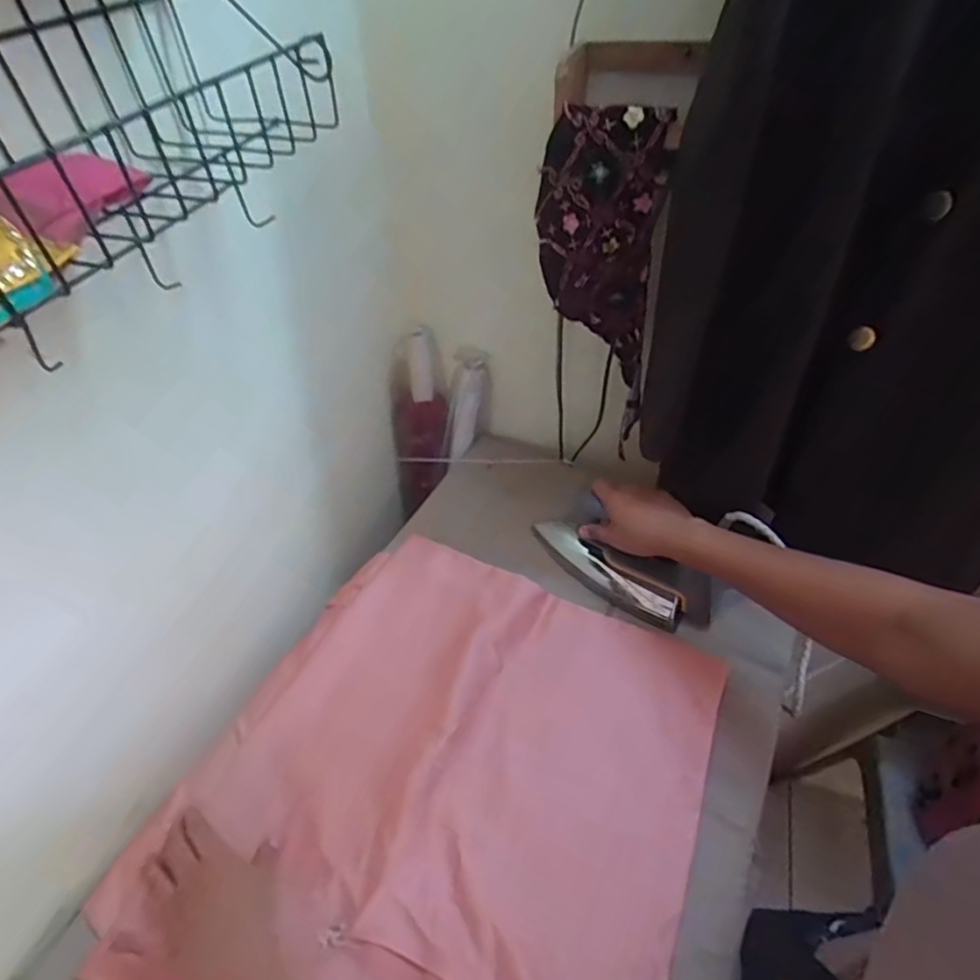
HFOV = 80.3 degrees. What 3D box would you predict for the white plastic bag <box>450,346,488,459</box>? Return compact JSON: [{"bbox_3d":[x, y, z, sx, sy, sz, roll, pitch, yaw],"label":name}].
[{"bbox_3d":[-0.033,-0.124,0.833,0.038,0.161,0.045,31,38,28],"label":"white plastic bag"}]

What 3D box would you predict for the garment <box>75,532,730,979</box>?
[{"bbox_3d":[-0.046,0.266,0.530,0.437,0.025,0.449,15,52,18],"label":"garment"}]

